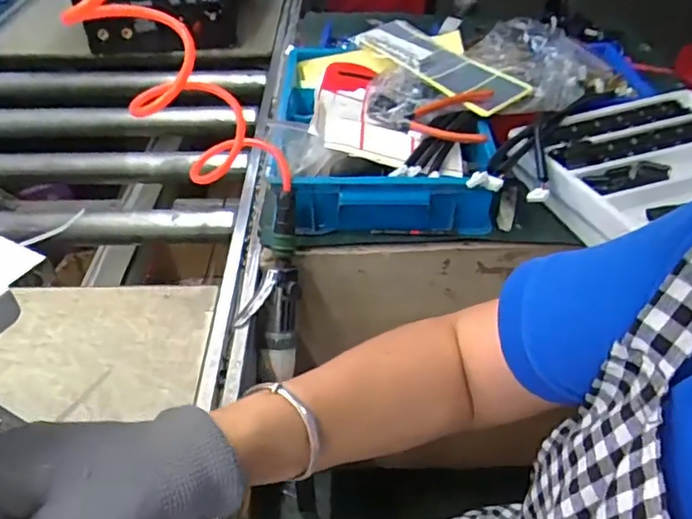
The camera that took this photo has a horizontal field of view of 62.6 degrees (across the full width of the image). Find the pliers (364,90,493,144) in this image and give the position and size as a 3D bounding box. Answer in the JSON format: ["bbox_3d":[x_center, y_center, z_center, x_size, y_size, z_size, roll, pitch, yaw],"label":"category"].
[{"bbox_3d":[0.101,-0.186,0.720,0.155,0.022,0.131,11,43,12],"label":"pliers"}]

